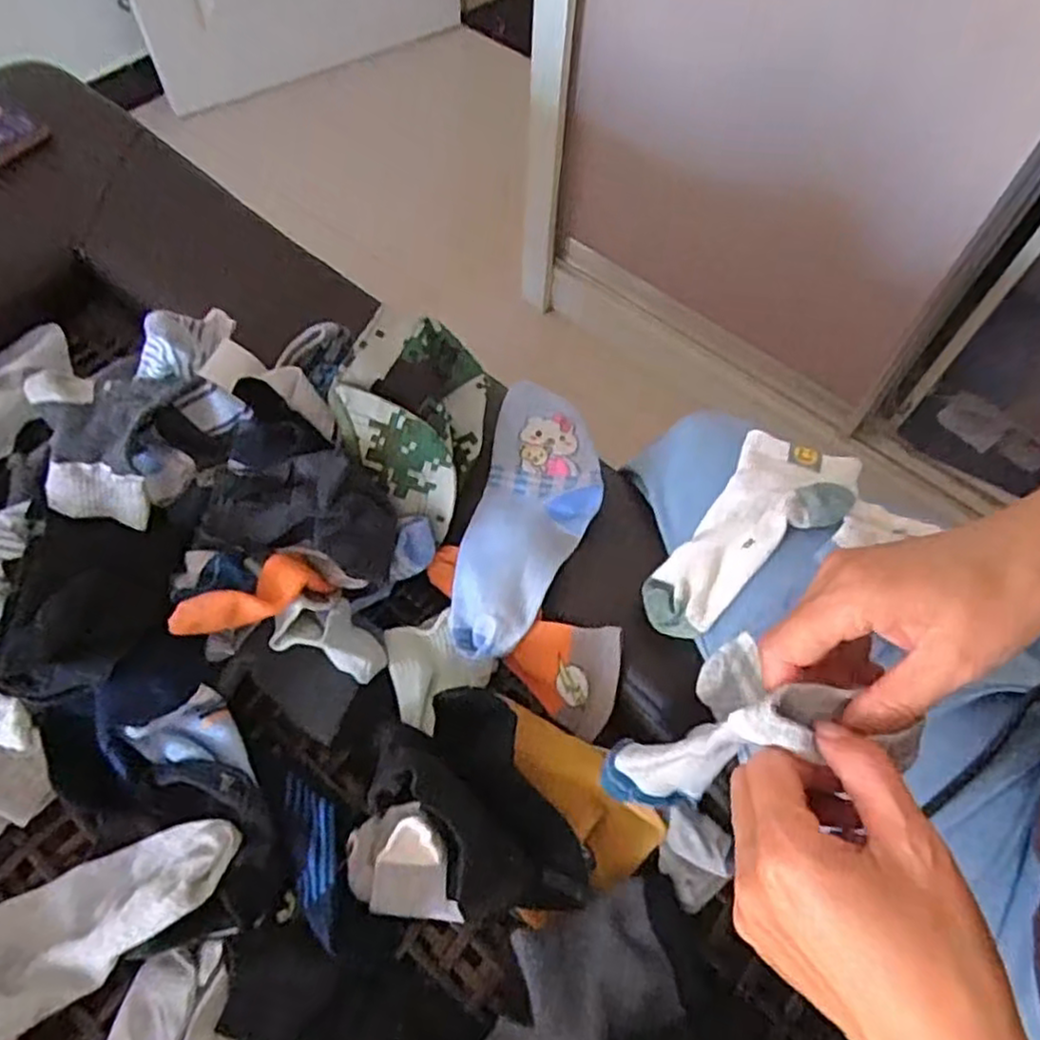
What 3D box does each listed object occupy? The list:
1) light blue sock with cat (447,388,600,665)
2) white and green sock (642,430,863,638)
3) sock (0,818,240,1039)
[{"bbox_3d":[0.009,-0.002,0.527,0.083,0.043,0.210,13,61,5],"label":"light blue sock with cat"},{"bbox_3d":[0.147,0.002,0.466,0.170,0.046,0.078,-45,70,-8],"label":"white and green sock"},{"bbox_3d":[-0.265,0.238,0.417,0.203,0.050,0.090,-39,69,-21],"label":"sock"}]

